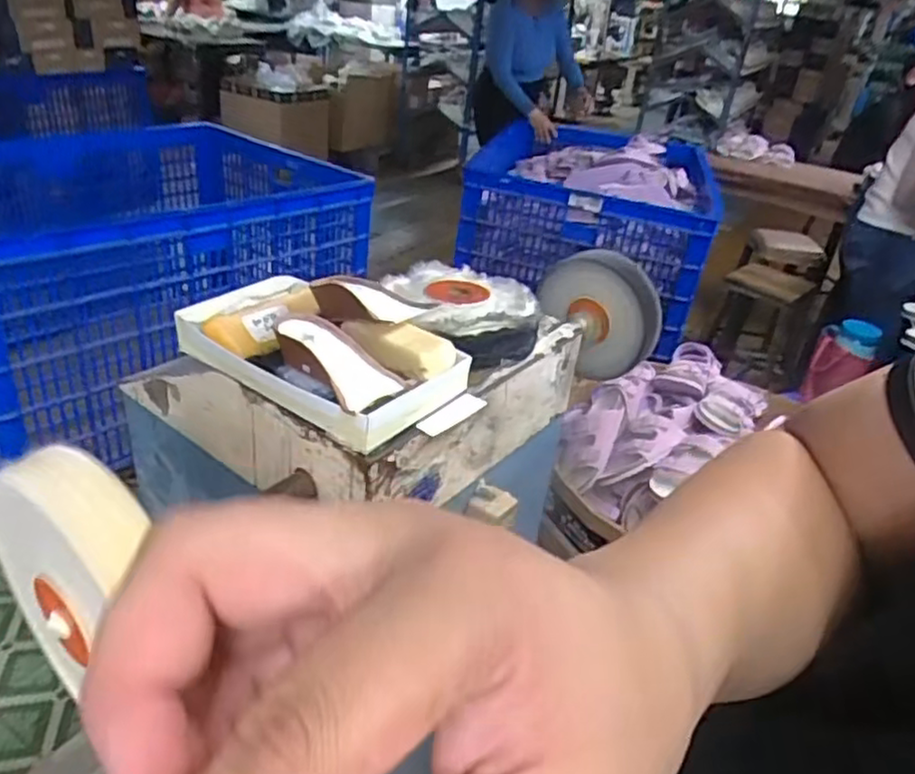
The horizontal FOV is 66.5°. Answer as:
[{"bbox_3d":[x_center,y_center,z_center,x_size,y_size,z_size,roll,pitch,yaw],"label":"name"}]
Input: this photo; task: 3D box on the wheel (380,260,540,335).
[{"bbox_3d":[0.015,-0.128,0.944,0.186,0.034,0.211,-7,33,-20],"label":"wheel"}]

